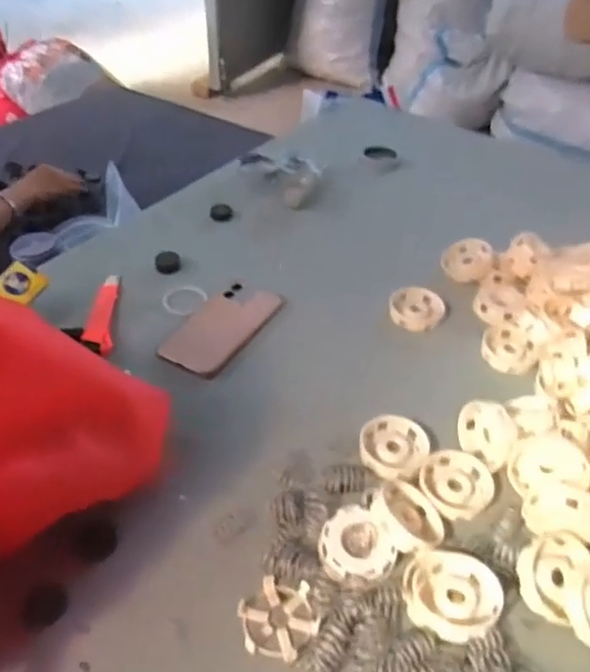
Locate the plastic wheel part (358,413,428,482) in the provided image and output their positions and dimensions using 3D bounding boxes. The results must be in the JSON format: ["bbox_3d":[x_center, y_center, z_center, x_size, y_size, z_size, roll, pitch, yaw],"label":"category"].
[{"bbox_3d":[0.101,0.114,0.639,0.066,0.018,0.073,8,41,7],"label":"plastic wheel part"}]

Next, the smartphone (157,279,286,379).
[{"bbox_3d":[-0.084,-0.013,0.763,0.079,0.014,0.165,21,44,20],"label":"smartphone"}]

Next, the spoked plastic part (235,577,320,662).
[{"bbox_3d":[-0.013,0.225,0.505,0.063,0.012,0.060,1,41,-1],"label":"spoked plastic part"}]

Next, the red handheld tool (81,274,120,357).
[{"bbox_3d":[-0.235,-0.029,0.769,0.032,0.013,0.150,-4,41,-7],"label":"red handheld tool"}]

